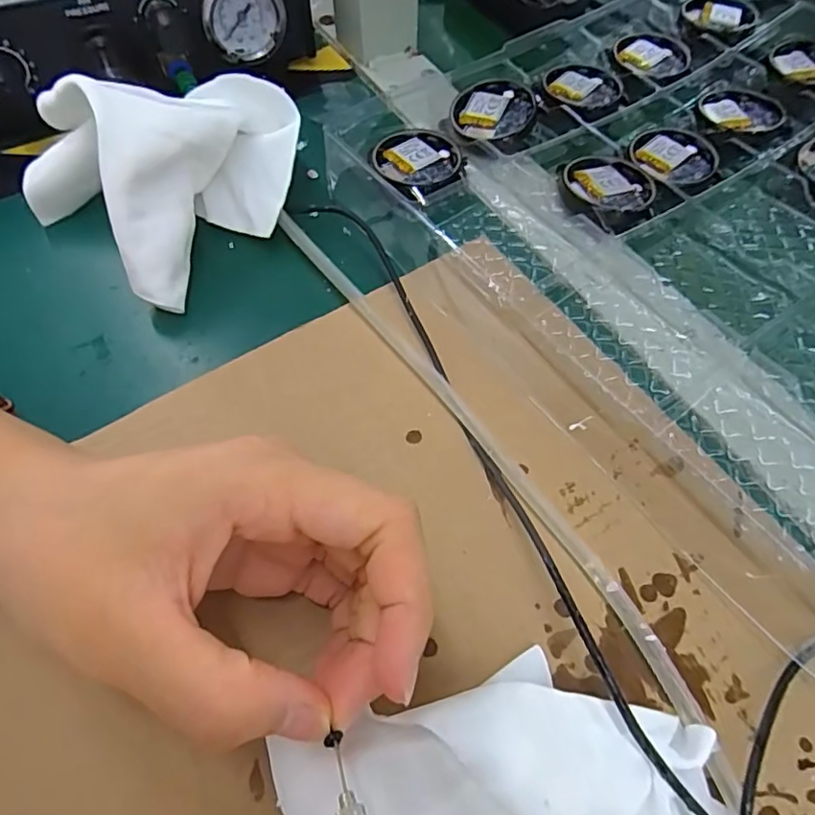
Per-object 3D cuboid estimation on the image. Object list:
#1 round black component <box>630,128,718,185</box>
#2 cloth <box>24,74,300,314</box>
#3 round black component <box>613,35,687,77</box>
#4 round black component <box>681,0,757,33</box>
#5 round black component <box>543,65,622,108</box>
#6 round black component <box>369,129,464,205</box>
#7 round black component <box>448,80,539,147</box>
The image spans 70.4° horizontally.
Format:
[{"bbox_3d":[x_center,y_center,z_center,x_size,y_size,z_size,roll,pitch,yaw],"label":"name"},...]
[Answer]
[{"bbox_3d":[0.141,-0.135,0.309,0.042,0.004,0.042,0,61,1],"label":"round black component"},{"bbox_3d":[-0.108,-0.117,0.260,0.108,0.065,0.113,40,67,21],"label":"cloth"},{"bbox_3d":[0.146,-0.213,0.349,0.043,0.006,0.043,9,60,5],"label":"round black component"},{"bbox_3d":[0.194,-0.244,0.360,0.038,0.008,0.038,0,59,0],"label":"round black component"},{"bbox_3d":[0.100,-0.186,0.334,0.042,0.005,0.042,0,59,0],"label":"round black component"},{"bbox_3d":[0.005,-0.127,0.296,0.045,0.009,0.044,0,59,0],"label":"round black component"},{"bbox_3d":[0.046,-0.159,0.310,0.043,0.010,0.041,0,59,0],"label":"round black component"}]

